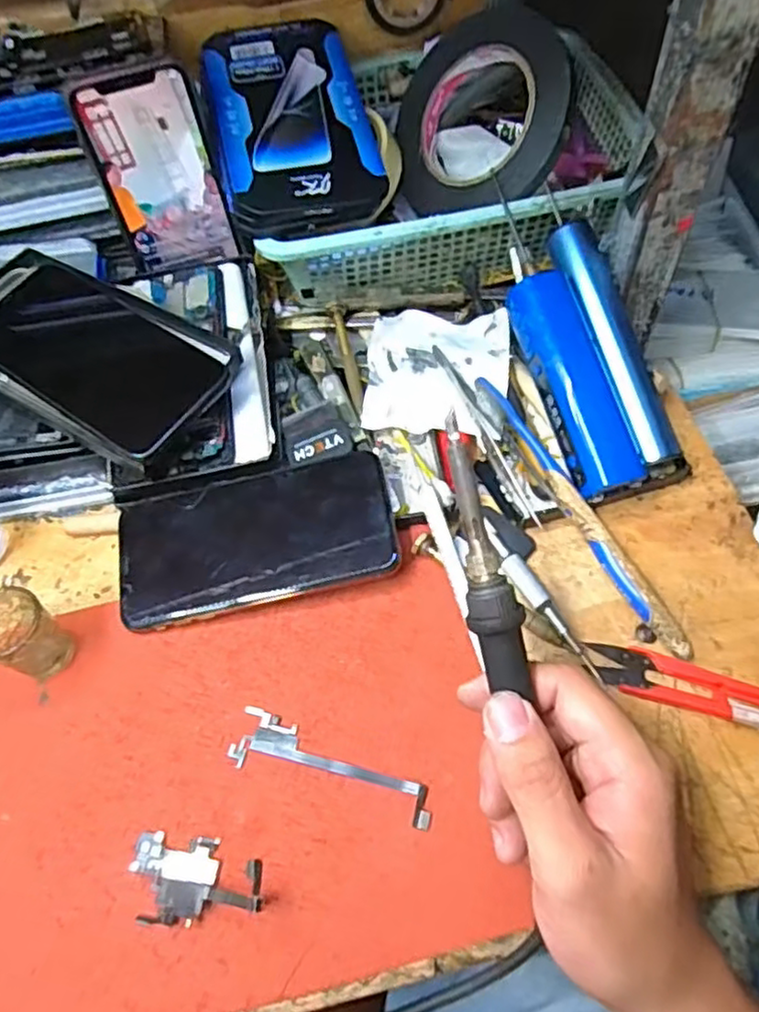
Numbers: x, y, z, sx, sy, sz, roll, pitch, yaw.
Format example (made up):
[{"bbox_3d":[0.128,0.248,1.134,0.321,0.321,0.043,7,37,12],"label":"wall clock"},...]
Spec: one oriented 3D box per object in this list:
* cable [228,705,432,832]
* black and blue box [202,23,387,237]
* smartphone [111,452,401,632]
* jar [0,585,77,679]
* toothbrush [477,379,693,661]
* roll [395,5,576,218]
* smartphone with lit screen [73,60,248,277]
[{"bbox_3d":[-0.022,0.125,0.334,0.101,0.010,0.028,13,62,12],"label":"cable"},{"bbox_3d":[-0.058,-0.254,0.461,0.101,0.025,0.166,-13,60,-2],"label":"black and blue box"},{"bbox_3d":[-0.069,0.016,0.381,0.151,0.015,0.071,-12,60,-2],"label":"smartphone"},{"bbox_3d":[-0.186,0.067,0.363,0.039,0.048,0.036,-2,60,4],"label":"jar"},{"bbox_3d":[0.108,0.002,0.376,0.014,0.017,0.181,-28,69,-9],"label":"toothbrush"},{"bbox_3d":[0.067,-0.257,0.449,0.119,0.016,0.122,9,100,34],"label":"roll"},{"bbox_3d":[-0.143,-0.214,0.456,0.072,0.129,0.013,-21,50,-7],"label":"smartphone with lit screen"}]

